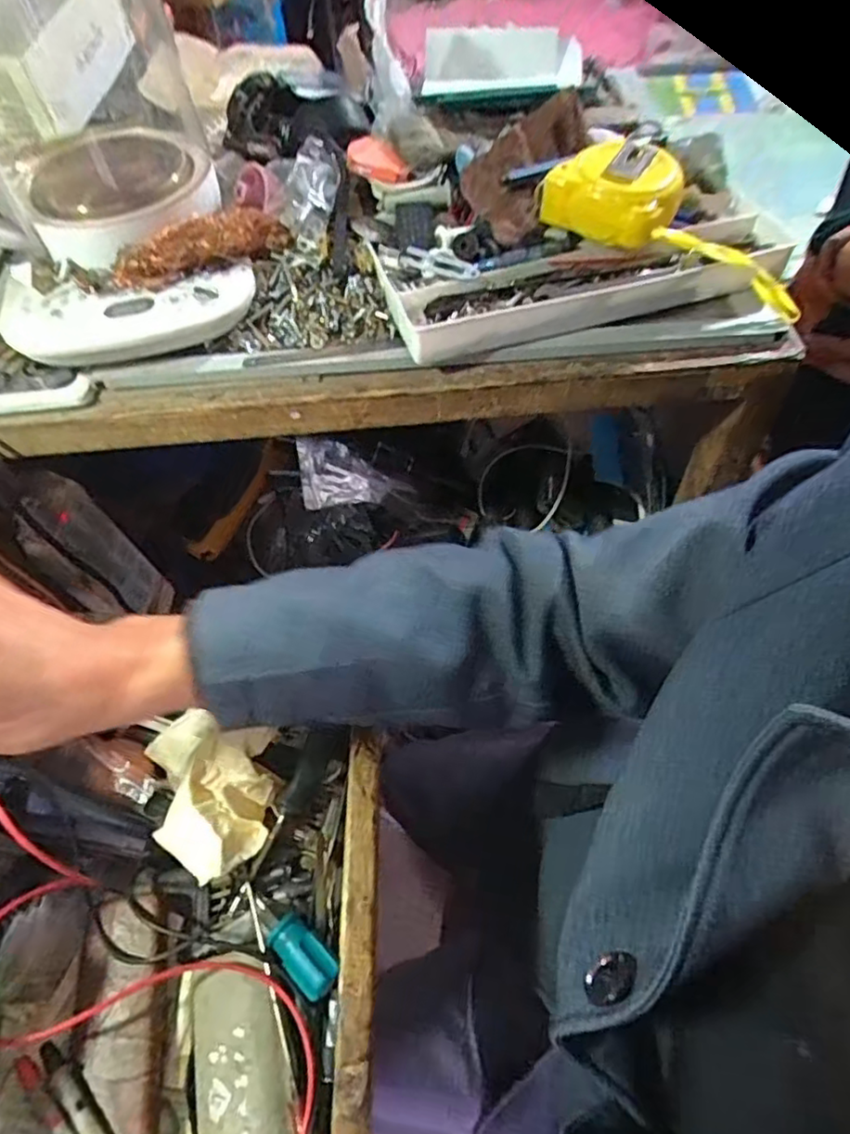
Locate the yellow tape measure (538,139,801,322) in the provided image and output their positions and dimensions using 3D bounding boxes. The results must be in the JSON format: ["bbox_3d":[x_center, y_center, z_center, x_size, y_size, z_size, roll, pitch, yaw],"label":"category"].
[{"bbox_3d":[0.173,-0.233,0.433,0.186,0.047,0.067,25,61,-4],"label":"yellow tape measure"}]

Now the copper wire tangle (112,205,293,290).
[{"bbox_3d":[-0.154,-0.219,0.436,0.118,0.030,0.023,-24,60,-11],"label":"copper wire tangle"}]

